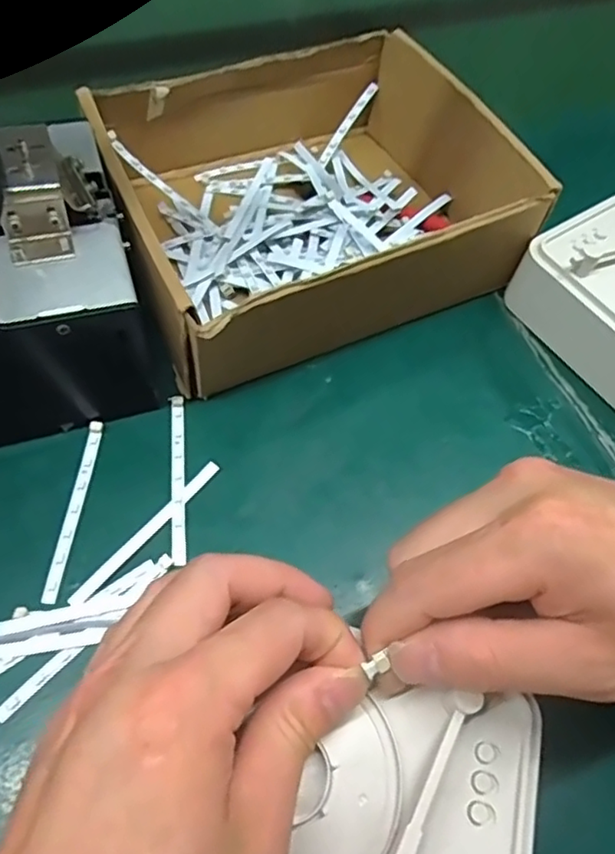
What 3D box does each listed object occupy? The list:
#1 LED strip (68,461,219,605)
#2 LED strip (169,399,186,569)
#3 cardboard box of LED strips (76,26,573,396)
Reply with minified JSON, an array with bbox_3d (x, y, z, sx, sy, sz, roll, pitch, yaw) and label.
[{"bbox_3d":[-0.073,0.047,0.282,0.007,0.004,0.087,35,62,17],"label":"LED strip"},{"bbox_3d":[-0.062,0.022,0.295,0.007,0.004,0.087,-5,58,-7],"label":"LED strip"},{"bbox_3d":[-0.001,-0.133,0.357,0.211,0.077,0.180,-23,62,-17],"label":"cardboard box of LED strips"}]

